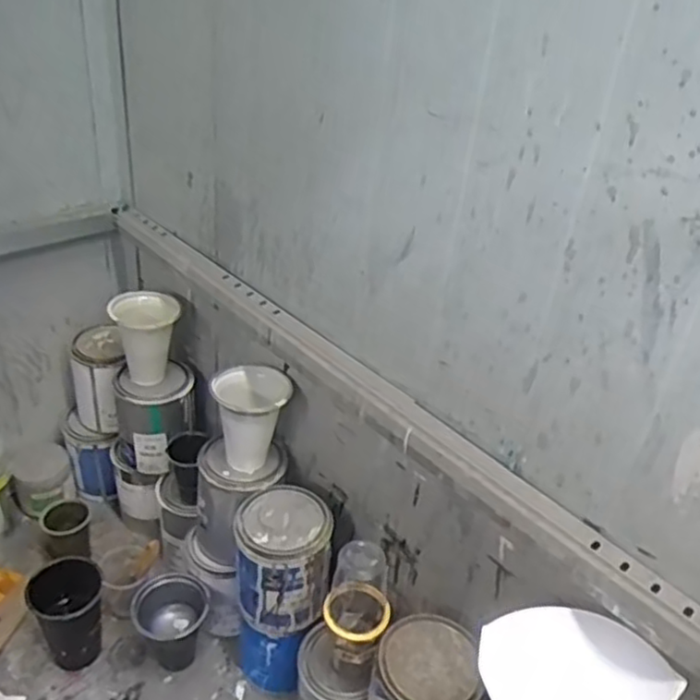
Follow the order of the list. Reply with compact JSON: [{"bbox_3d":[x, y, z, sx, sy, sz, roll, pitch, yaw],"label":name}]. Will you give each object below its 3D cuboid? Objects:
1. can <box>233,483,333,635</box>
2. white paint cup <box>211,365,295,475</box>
[{"bbox_3d":[-0.079,0.238,0.803,0.099,0.135,0.103,5,33,-3],"label":"can"},{"bbox_3d":[-0.113,0.080,0.810,0.084,0.100,0.082,5,33,-3],"label":"white paint cup"}]

